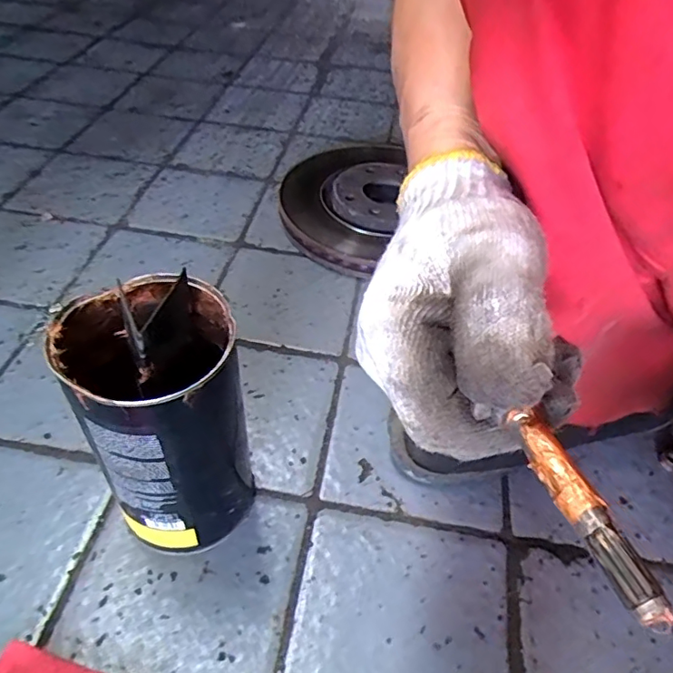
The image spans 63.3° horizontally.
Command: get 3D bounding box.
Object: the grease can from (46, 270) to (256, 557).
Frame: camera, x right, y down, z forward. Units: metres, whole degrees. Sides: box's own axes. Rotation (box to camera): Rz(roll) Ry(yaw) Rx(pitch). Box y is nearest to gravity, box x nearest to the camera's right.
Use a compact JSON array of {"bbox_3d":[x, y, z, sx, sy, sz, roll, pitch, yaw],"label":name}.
[{"bbox_3d":[-0.110,0.053,0.358,0.094,0.205,0.098,3,45,-3],"label":"grease can"}]

